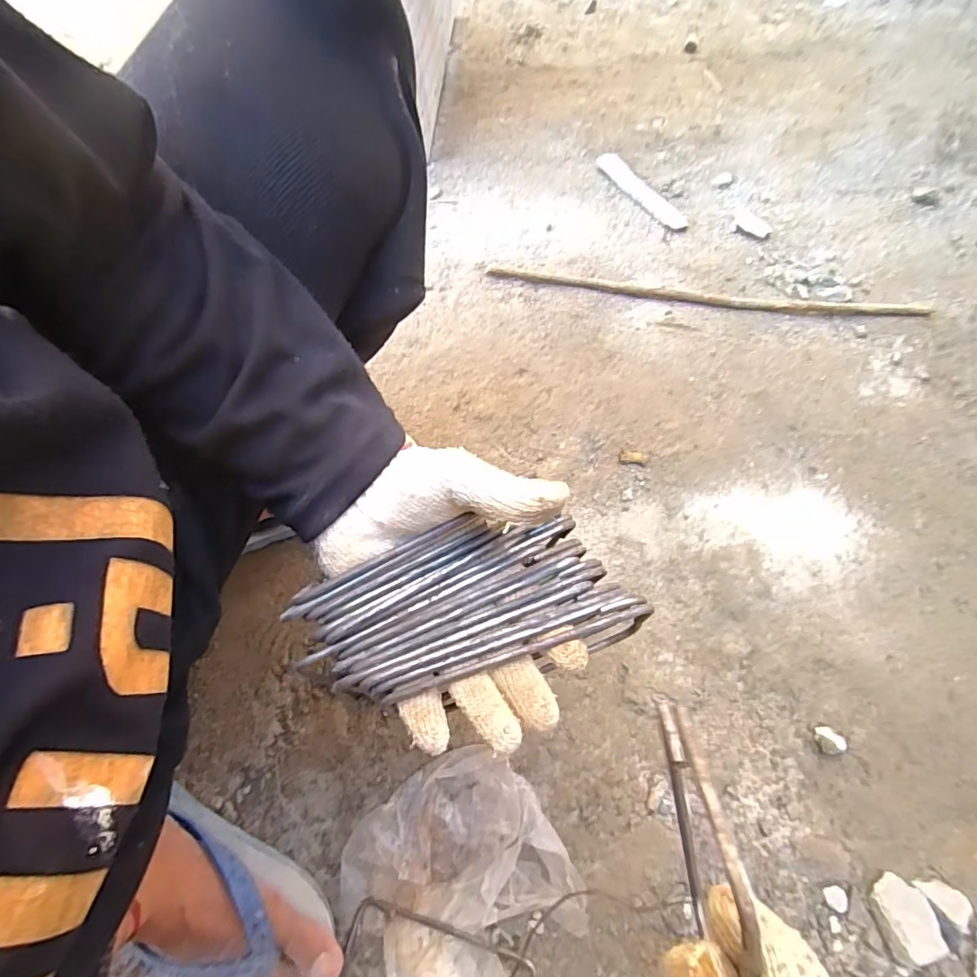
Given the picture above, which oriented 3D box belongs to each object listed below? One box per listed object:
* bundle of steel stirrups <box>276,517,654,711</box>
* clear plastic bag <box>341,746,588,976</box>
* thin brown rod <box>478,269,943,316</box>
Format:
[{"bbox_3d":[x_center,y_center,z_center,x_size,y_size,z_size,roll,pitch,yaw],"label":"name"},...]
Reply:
[{"bbox_3d":[-0.012,0.058,0.276,0.166,0.023,0.077,-10,72,-5],"label":"bundle of steel stirrups"},{"bbox_3d":[-0.018,0.321,0.411,0.173,0.058,0.190,-41,75,-10],"label":"clear plastic bag"},{"bbox_3d":[0.254,-0.230,0.627,0.506,0.007,0.021,8,73,5],"label":"thin brown rod"}]

